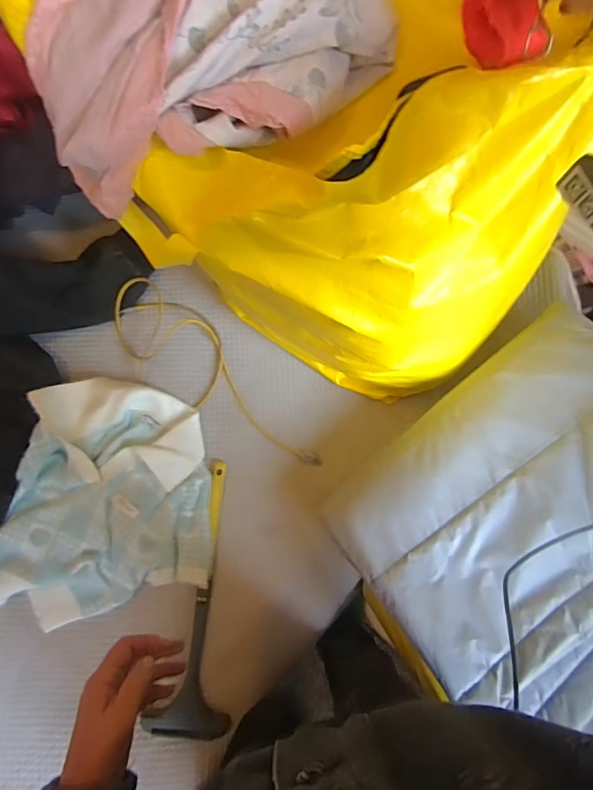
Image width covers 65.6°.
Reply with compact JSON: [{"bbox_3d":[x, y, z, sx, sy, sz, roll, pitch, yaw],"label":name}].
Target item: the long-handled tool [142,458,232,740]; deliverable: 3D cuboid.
[{"bbox_3d":[-0.162,0.341,0.790,0.137,0.043,0.448,5,76,1],"label":"long-handled tool"}]

